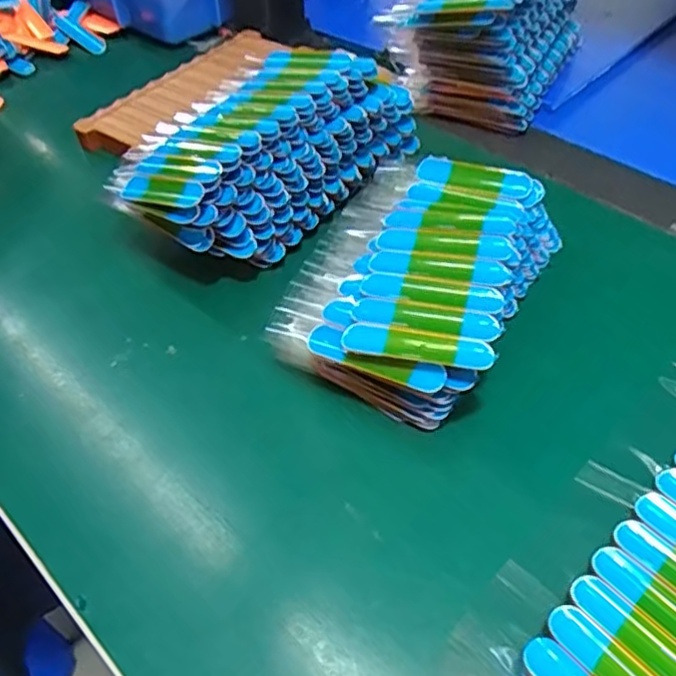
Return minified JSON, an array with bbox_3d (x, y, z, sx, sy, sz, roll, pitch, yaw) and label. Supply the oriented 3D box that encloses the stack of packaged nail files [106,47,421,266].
[{"bbox_3d":[-0.041,-0.113,0.394,0.101,0.058,0.183,29,54,26],"label":"stack of packaged nail files"}]

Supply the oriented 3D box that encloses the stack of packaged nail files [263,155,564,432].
[{"bbox_3d":[0.045,-0.037,0.335,0.096,0.042,0.154,20,50,19],"label":"stack of packaged nail files"}]

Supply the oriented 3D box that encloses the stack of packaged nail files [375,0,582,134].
[{"bbox_3d":[0.107,-0.226,0.482,0.112,0.075,0.153,21,51,20],"label":"stack of packaged nail files"}]

